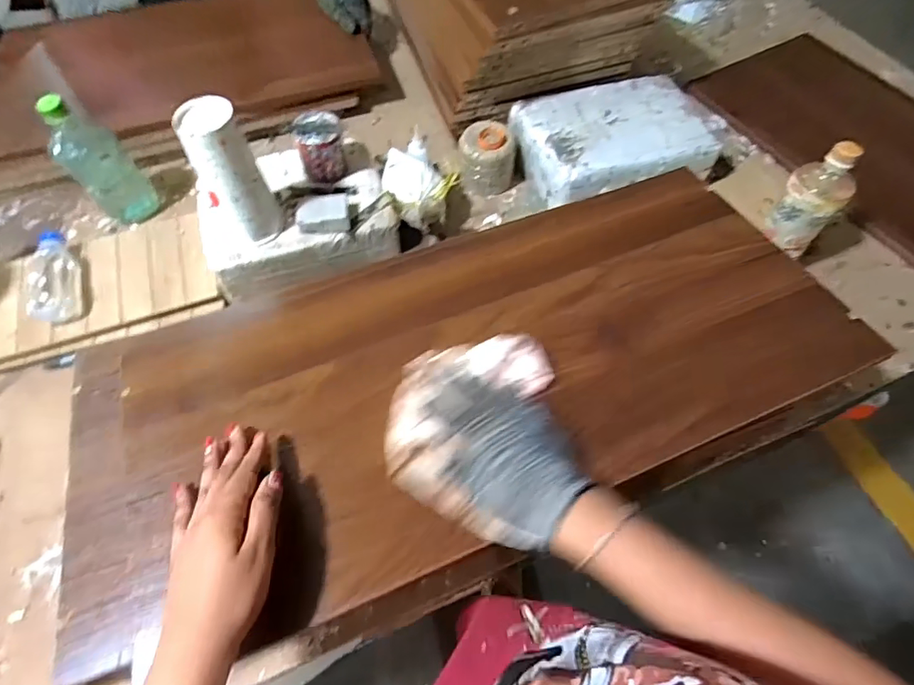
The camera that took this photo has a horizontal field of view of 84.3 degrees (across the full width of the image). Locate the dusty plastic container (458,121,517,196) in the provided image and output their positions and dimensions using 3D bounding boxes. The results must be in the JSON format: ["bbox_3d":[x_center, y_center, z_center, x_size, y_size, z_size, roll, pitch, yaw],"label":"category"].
[{"bbox_3d":[0.050,-0.300,0.839,0.088,0.106,0.083,5,62,2],"label":"dusty plastic container"}]

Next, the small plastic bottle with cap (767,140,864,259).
[{"bbox_3d":[0.472,-0.193,0.668,0.073,0.139,0.075,-40,69,-20],"label":"small plastic bottle with cap"}]

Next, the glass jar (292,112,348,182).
[{"bbox_3d":[-0.191,-0.275,0.715,0.067,0.077,0.074,-19,64,-10],"label":"glass jar"}]

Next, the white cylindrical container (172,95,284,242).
[{"bbox_3d":[-0.273,-0.201,0.619,0.072,0.175,0.068,-31,66,-16],"label":"white cylindrical container"}]

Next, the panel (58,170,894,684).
[{"bbox_3d":[0.011,0.018,0.509,0.763,0.024,0.335,-21,57,-11],"label":"panel"}]

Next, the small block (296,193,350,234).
[{"bbox_3d":[-0.181,-0.177,0.692,0.067,0.026,0.054,-7,62,-4],"label":"small block"}]

